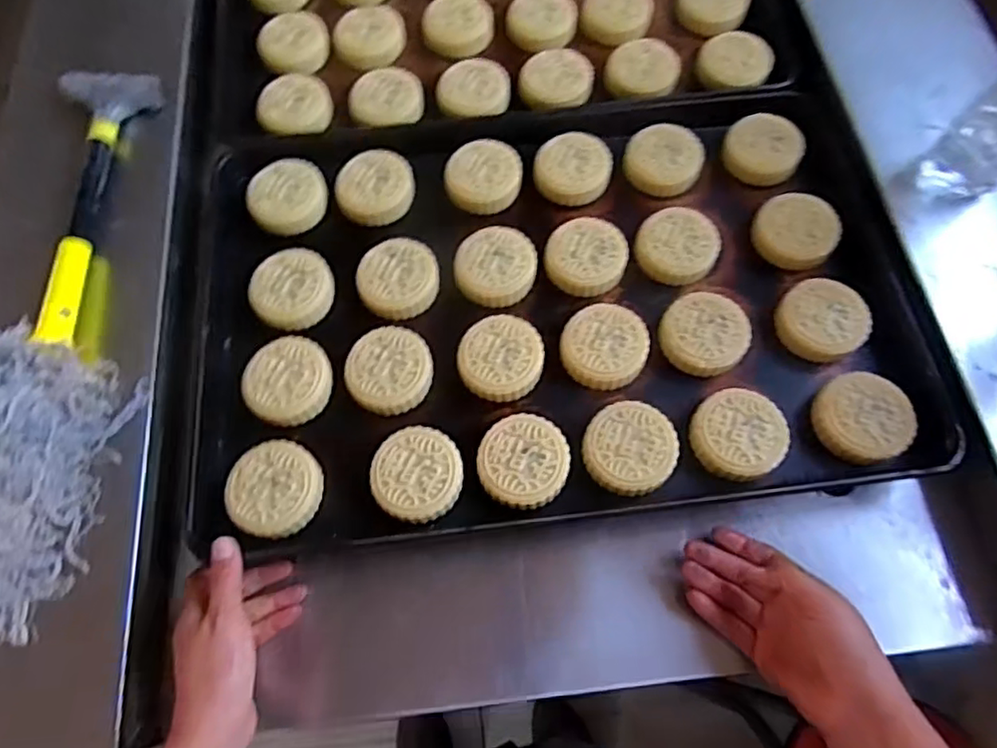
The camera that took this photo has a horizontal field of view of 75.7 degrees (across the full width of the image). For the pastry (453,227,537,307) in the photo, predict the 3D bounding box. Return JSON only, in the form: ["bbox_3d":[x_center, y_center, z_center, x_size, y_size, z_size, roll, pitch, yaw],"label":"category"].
[{"bbox_3d":[-0.002,-0.097,0.582,0.071,0.021,0.074,5,74,2],"label":"pastry"}]

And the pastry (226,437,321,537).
[{"bbox_3d":[-0.175,0.091,0.506,0.068,0.031,0.073,0,74,1],"label":"pastry"}]

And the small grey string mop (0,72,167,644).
[{"bbox_3d":[-0.370,-0.061,0.523,0.137,0.075,0.504,-2,74,0],"label":"small grey string mop"}]

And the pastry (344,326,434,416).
[{"bbox_3d":[-0.092,-0.003,0.546,0.070,0.027,0.074,0,74,1],"label":"pastry"}]

